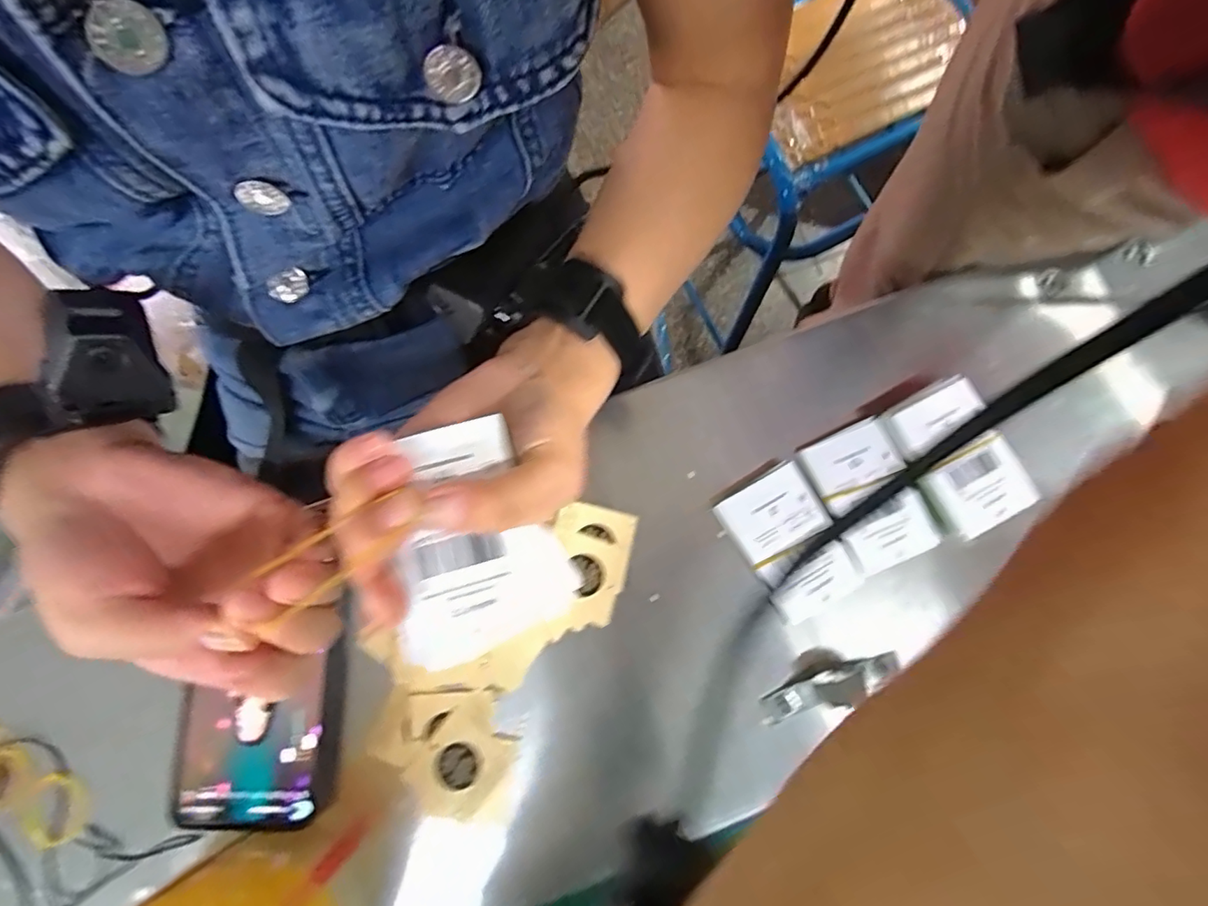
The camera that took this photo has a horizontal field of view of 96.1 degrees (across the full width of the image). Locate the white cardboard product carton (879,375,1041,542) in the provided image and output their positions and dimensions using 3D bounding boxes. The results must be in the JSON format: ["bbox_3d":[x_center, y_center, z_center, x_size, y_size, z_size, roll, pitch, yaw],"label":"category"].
[{"bbox_3d":[0.201,0.002,0.306,0.052,0.018,0.084,-27,81,-5],"label":"white cardboard product carton"}]

